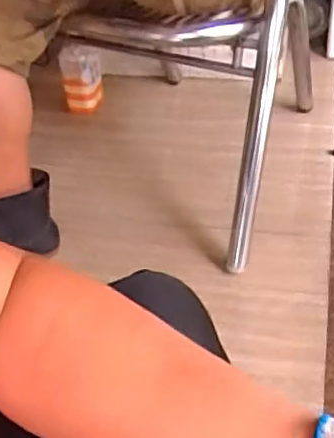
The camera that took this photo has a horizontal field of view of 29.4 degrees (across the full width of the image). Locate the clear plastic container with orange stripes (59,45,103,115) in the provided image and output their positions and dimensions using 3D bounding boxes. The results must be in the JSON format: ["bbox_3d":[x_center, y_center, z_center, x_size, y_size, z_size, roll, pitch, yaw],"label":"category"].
[{"bbox_3d":[-0.201,-0.329,1.496,0.092,0.163,0.078,-10,41,-4],"label":"clear plastic container with orange stripes"}]

